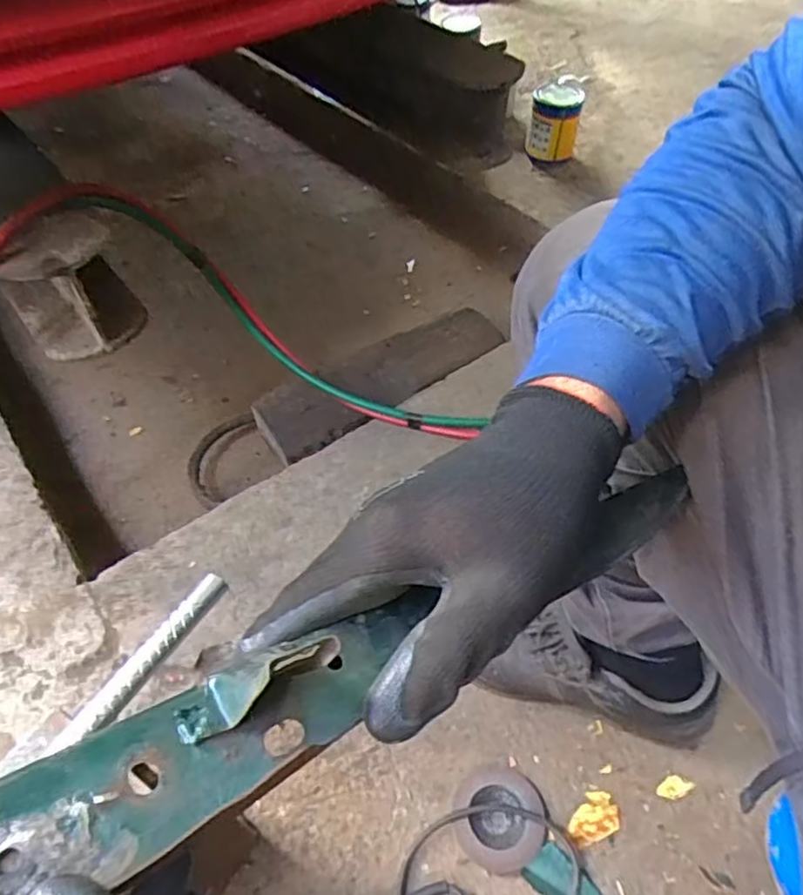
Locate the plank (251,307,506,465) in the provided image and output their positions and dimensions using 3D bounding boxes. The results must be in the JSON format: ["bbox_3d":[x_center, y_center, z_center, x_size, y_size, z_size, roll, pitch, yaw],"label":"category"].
[{"bbox_3d":[-0.022,-0.120,1.061,0.441,0.042,0.147,-28,55,-19],"label":"plank"}]

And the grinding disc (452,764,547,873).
[{"bbox_3d":[0.097,0.368,0.646,0.087,0.006,0.091,0,52,1],"label":"grinding disc"}]

